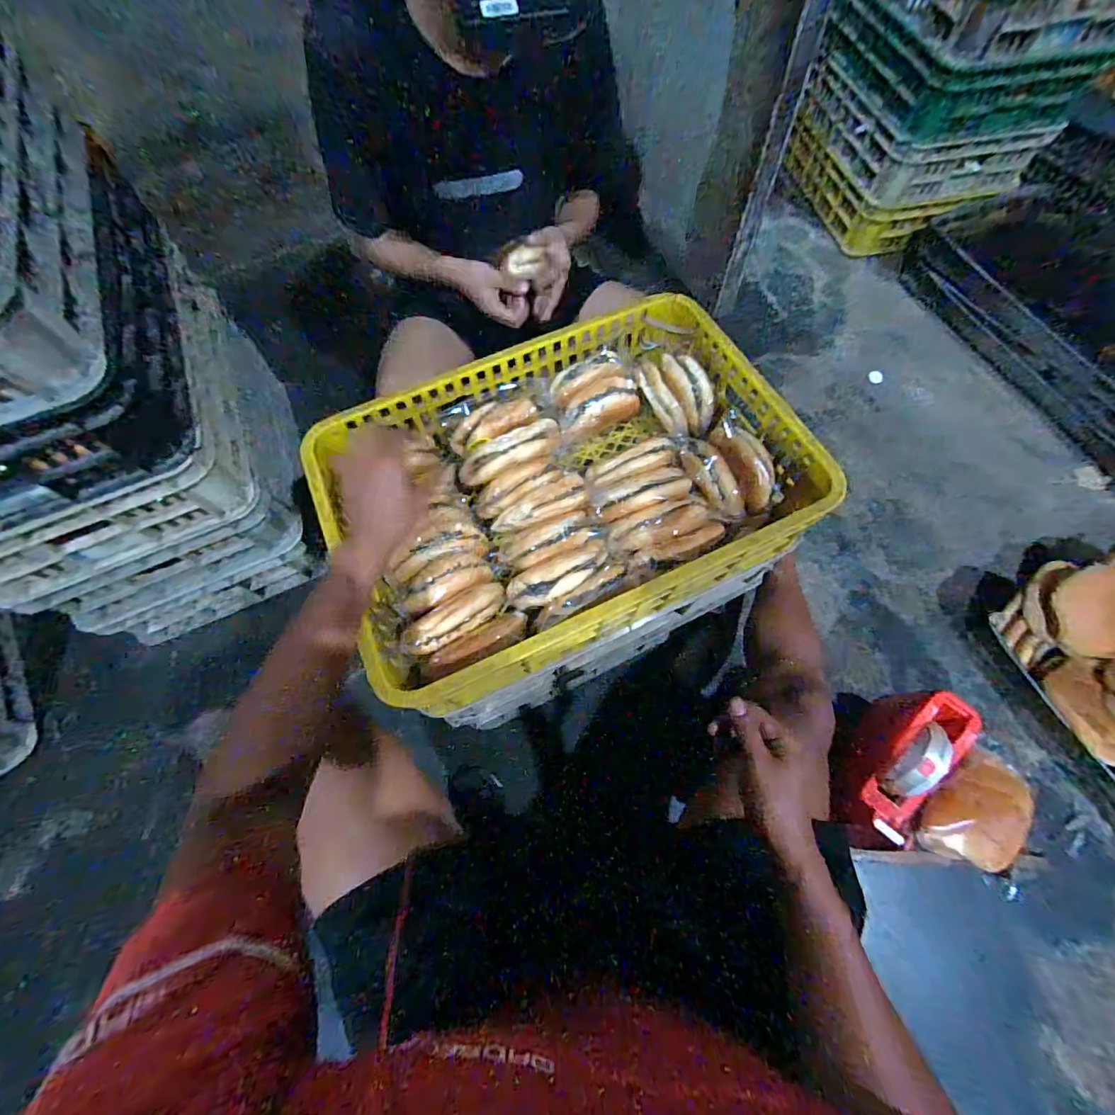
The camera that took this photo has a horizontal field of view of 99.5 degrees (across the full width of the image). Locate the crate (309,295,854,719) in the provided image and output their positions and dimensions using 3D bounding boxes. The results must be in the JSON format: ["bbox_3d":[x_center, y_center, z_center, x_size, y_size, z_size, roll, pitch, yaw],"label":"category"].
[{"bbox_3d":[0.010,-0.097,0.669,0.600,0.141,0.410,-24,68,-8],"label":"crate"}]

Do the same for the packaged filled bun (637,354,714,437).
[{"bbox_3d":[0.189,-0.252,0.738,0.090,0.060,0.129,-24,92,13],"label":"packaged filled bun"}]

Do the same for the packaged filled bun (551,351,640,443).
[{"bbox_3d":[0.058,-0.255,0.732,0.129,0.066,0.096,-20,67,-6],"label":"packaged filled bun"}]

